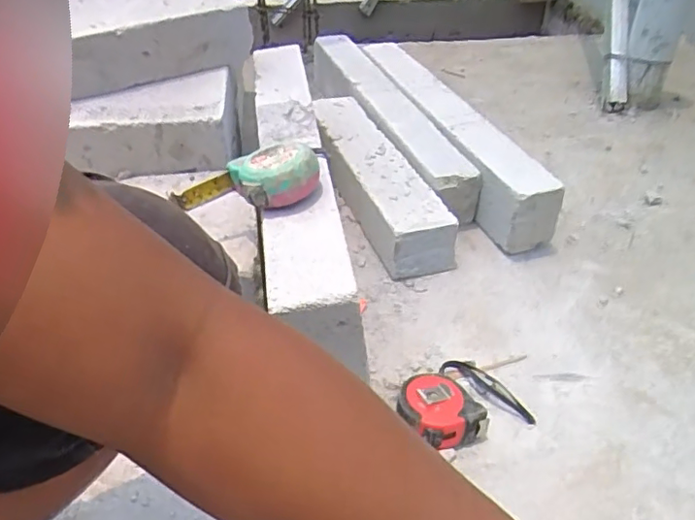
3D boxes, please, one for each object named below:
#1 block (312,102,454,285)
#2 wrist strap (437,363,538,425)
[{"bbox_3d":[0.032,-0.147,0.937,0.102,0.079,0.451,-12,41,-14],"label":"block"},{"bbox_3d":[0.160,0.147,0.655,0.114,0.012,0.026,27,46,27],"label":"wrist strap"}]

